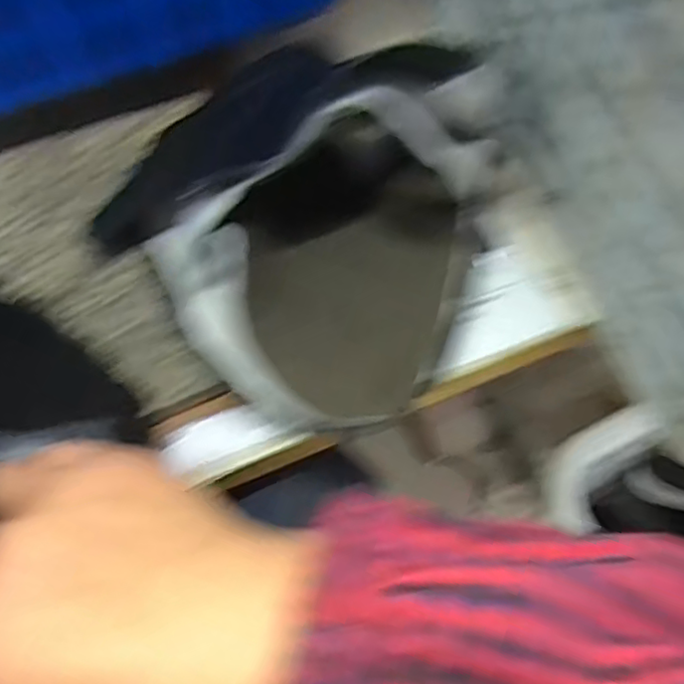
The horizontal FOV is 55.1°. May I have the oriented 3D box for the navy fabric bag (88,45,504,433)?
[{"bbox_3d":[-0.032,-0.091,0.445,0.256,0.123,0.237,30,67,13],"label":"navy fabric bag"}]

